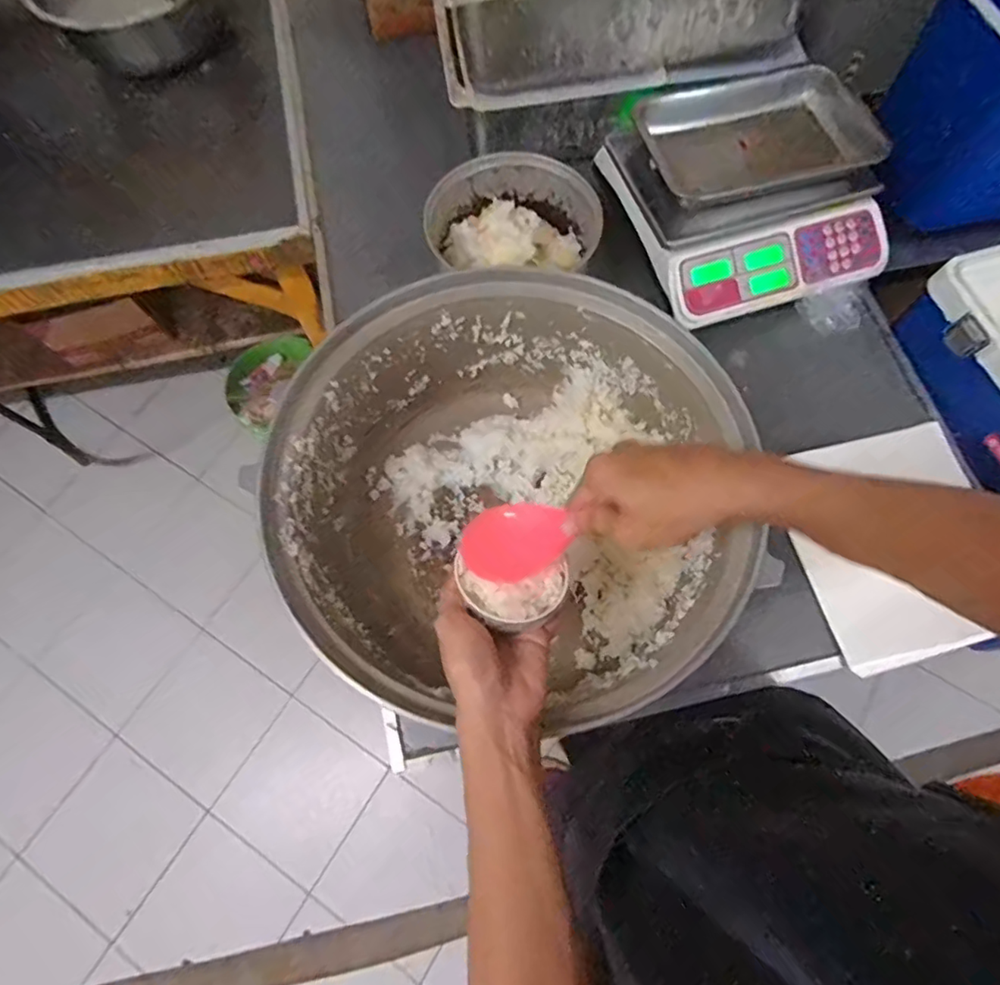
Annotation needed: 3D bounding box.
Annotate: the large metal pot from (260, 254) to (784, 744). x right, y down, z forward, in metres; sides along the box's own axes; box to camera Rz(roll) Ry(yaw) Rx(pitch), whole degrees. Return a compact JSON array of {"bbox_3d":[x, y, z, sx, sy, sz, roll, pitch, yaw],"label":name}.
[{"bbox_3d":[0.010,0.008,0.649,0.445,0.230,0.441,5,69,3],"label":"large metal pot"}]

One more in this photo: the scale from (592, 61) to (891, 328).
[{"bbox_3d":[0.357,-0.436,0.830,0.332,0.111,0.318,-17,69,-6],"label":"scale"}]

